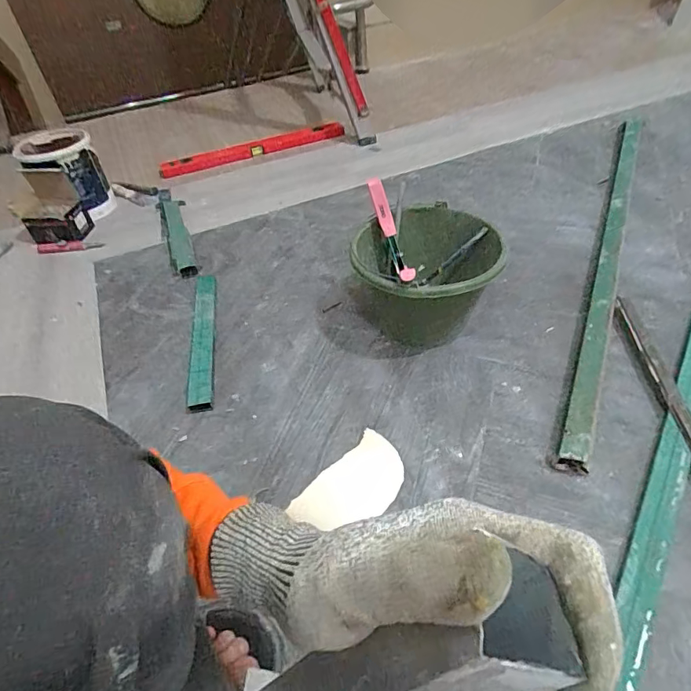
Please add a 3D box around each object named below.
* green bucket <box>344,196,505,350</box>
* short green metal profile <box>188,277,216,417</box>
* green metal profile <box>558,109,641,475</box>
[{"bbox_3d":[0.137,-0.111,0.826,0.247,0.187,0.264,-1,47,5],"label":"green bucket"},{"bbox_3d":[-0.271,-0.021,0.890,0.045,0.023,0.381,-11,45,-4],"label":"short green metal profile"},{"bbox_3d":[0.568,-0.249,0.989,0.047,0.046,1.225,17,51,20],"label":"green metal profile"}]

